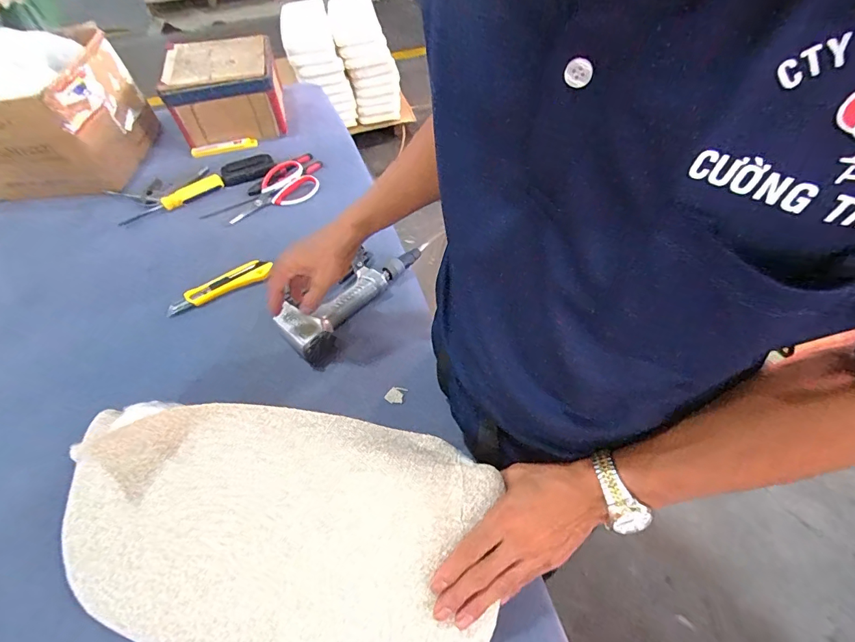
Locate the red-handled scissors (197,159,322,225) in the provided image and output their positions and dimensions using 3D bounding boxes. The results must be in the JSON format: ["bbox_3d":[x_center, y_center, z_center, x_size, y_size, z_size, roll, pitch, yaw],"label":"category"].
[{"bbox_3d":[-0.302,-0.235,0.796,0.120,0.016,0.204,28,62,22],"label":"red-handled scissors"}]

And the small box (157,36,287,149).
[{"bbox_3d":[-0.435,-0.502,0.915,0.219,0.138,0.199,-18,55,-8],"label":"small box"}]

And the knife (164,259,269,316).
[{"bbox_3d":[-0.331,-0.055,0.670,0.162,0.021,0.037,-26,57,-13],"label":"knife"}]

